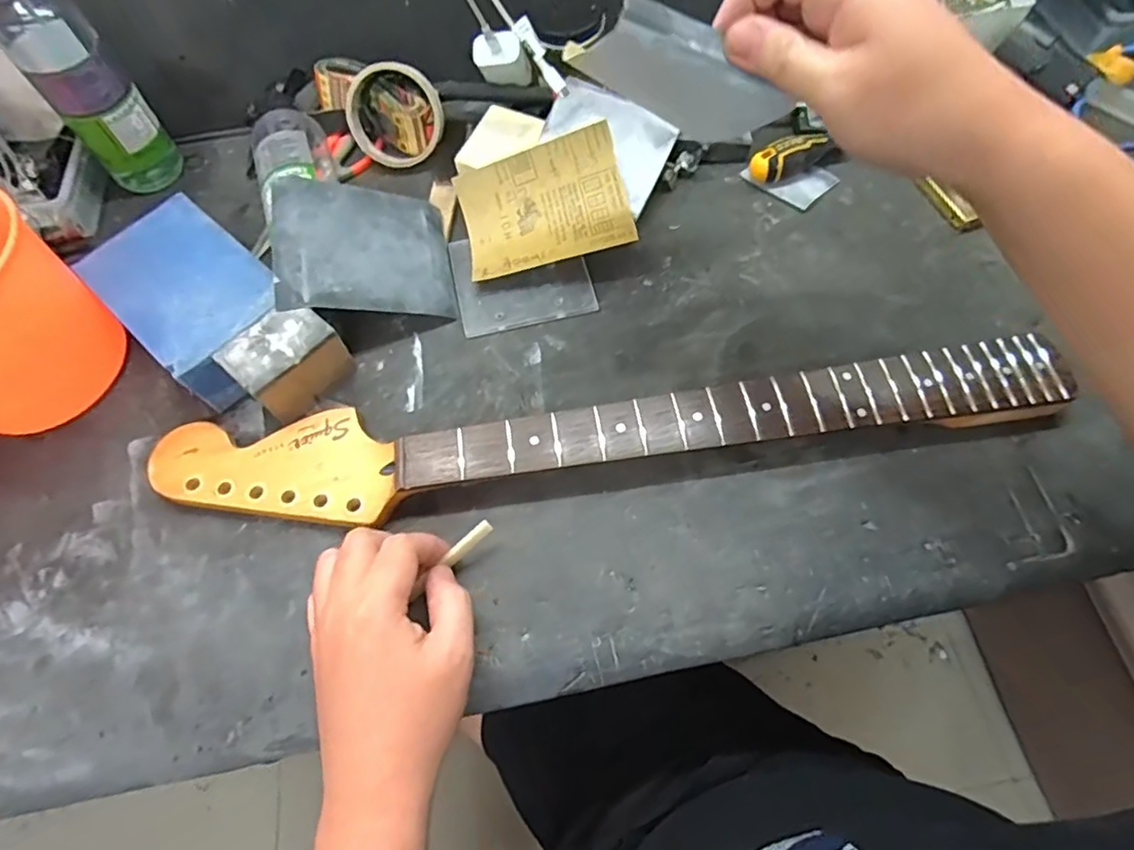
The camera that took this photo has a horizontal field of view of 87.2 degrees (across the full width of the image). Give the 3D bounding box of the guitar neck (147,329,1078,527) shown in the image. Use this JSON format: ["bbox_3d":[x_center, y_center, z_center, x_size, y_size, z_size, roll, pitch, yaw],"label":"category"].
[{"bbox_3d":[0.028,0.006,0.426,0.632,0.030,0.079,-7,63,-1],"label":"guitar neck"}]

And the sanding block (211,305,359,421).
[{"bbox_3d":[-0.208,-0.047,0.450,0.049,0.056,0.071,39,71,19],"label":"sanding block"}]

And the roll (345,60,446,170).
[{"bbox_3d":[-0.158,-0.289,0.553,0.088,0.081,0.024,-6,29,4],"label":"roll"}]

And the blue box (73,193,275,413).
[{"bbox_3d":[-0.287,-0.097,0.475,0.172,0.061,0.111,39,71,19],"label":"blue box"}]

